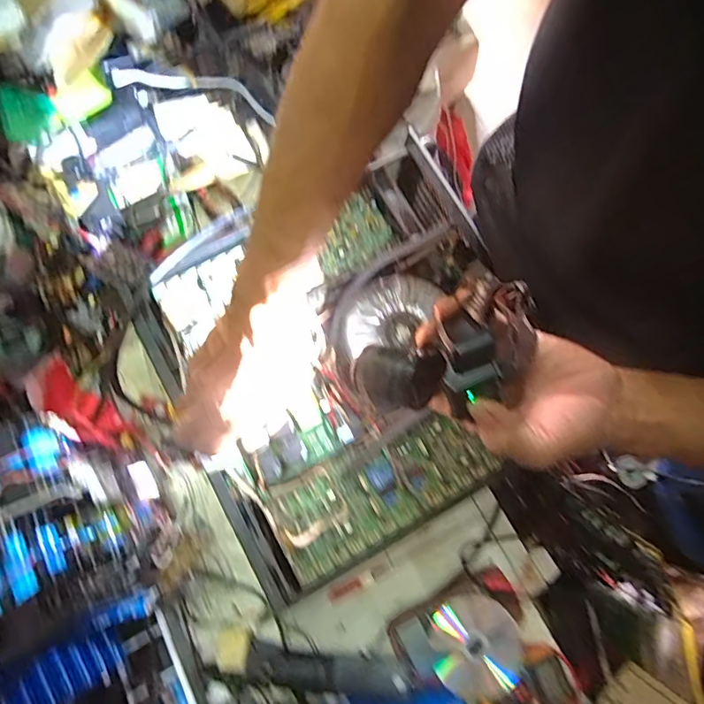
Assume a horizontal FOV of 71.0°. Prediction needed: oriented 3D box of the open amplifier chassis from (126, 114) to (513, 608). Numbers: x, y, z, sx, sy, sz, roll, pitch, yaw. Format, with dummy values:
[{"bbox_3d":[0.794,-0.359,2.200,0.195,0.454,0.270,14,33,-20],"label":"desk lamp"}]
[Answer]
[{"bbox_3d":[0.002,0.010,0.650,0.429,0.118,0.429,-27,81,-7],"label":"open amplifier chassis"}]

